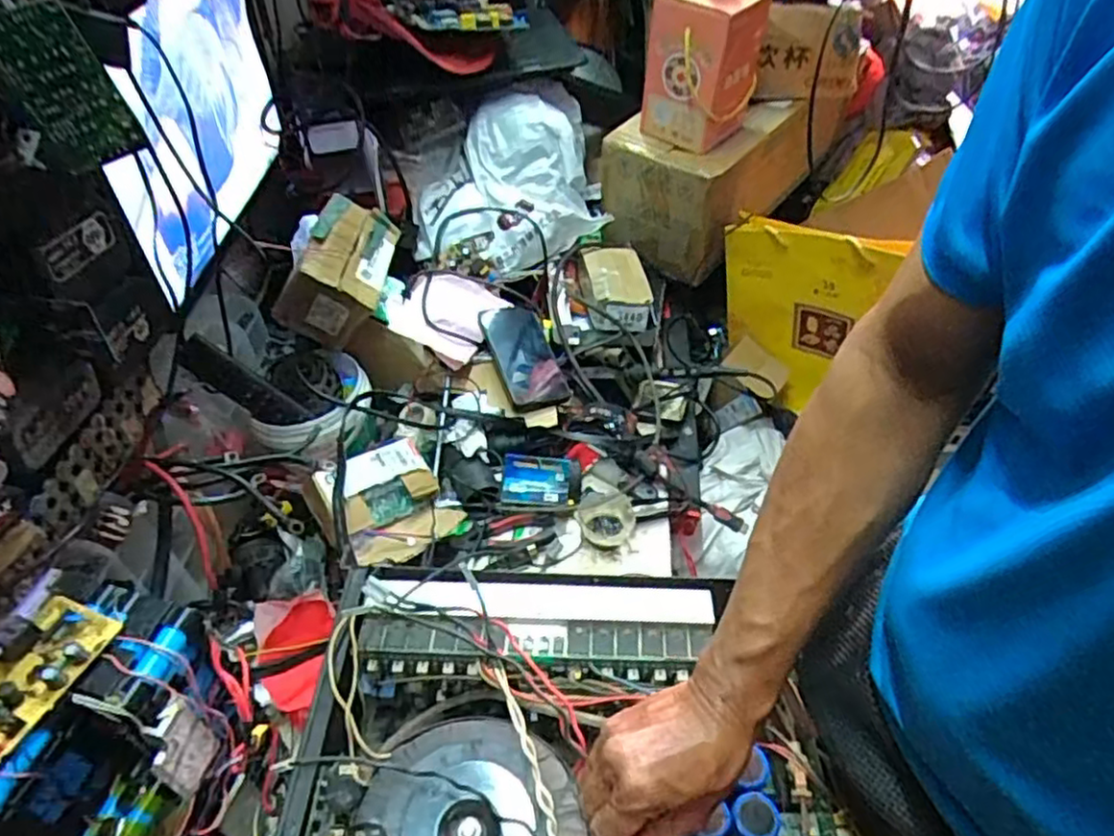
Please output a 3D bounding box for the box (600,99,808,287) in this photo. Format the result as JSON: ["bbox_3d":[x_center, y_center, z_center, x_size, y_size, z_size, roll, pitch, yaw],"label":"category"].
[{"bbox_3d":[0.234,-0.400,1.102,0.206,0.180,0.341,29,53,26],"label":"box"}]

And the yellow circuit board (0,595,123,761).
[{"bbox_3d":[-0.321,0.151,0.421,0.058,0.017,0.094,15,48,16],"label":"yellow circuit board"}]

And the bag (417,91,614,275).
[{"bbox_3d":[-0.067,-0.352,1.025,0.266,0.156,0.260,-2,46,0],"label":"bag"}]

